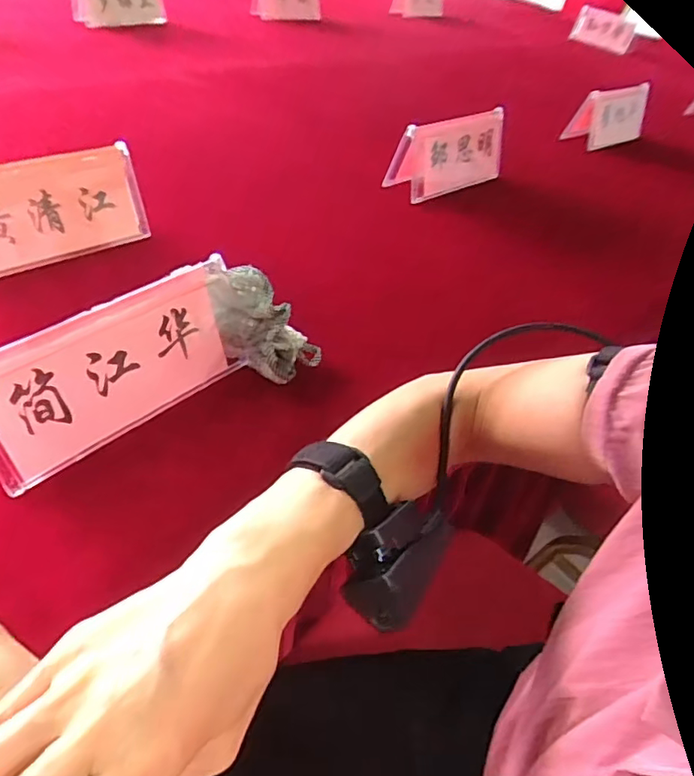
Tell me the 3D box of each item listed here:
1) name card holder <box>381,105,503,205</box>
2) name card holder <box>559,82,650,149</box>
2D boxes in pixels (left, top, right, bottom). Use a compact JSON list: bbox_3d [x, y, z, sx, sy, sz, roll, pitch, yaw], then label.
[{"bbox_3d":[0.162,-0.377,0.857,0.240,0.109,0.056,-29,54,-32],"label":"name card holder"},{"bbox_3d":[0.565,-0.586,1.161,0.190,0.100,0.064,-21,50,-26],"label":"name card holder"}]

